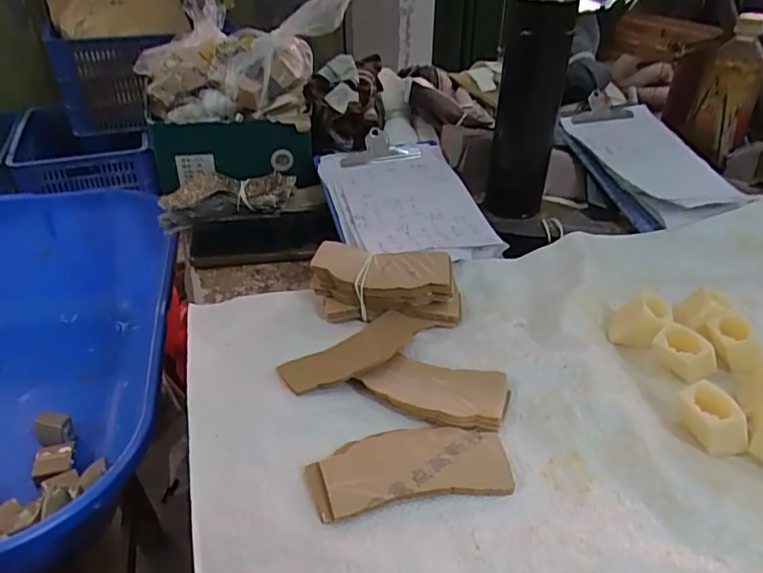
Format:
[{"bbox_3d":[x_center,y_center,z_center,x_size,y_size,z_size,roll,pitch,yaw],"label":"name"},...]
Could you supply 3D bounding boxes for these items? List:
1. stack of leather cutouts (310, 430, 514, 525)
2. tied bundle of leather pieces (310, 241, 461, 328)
[{"bbox_3d":[0.017,0.108,0.342,0.120,0.011,0.053,-5,35,-10],"label":"stack of leather cutouts"},{"bbox_3d":[0.003,-0.004,0.476,0.124,0.037,0.059,3,34,1],"label":"tied bundle of leather pieces"}]

